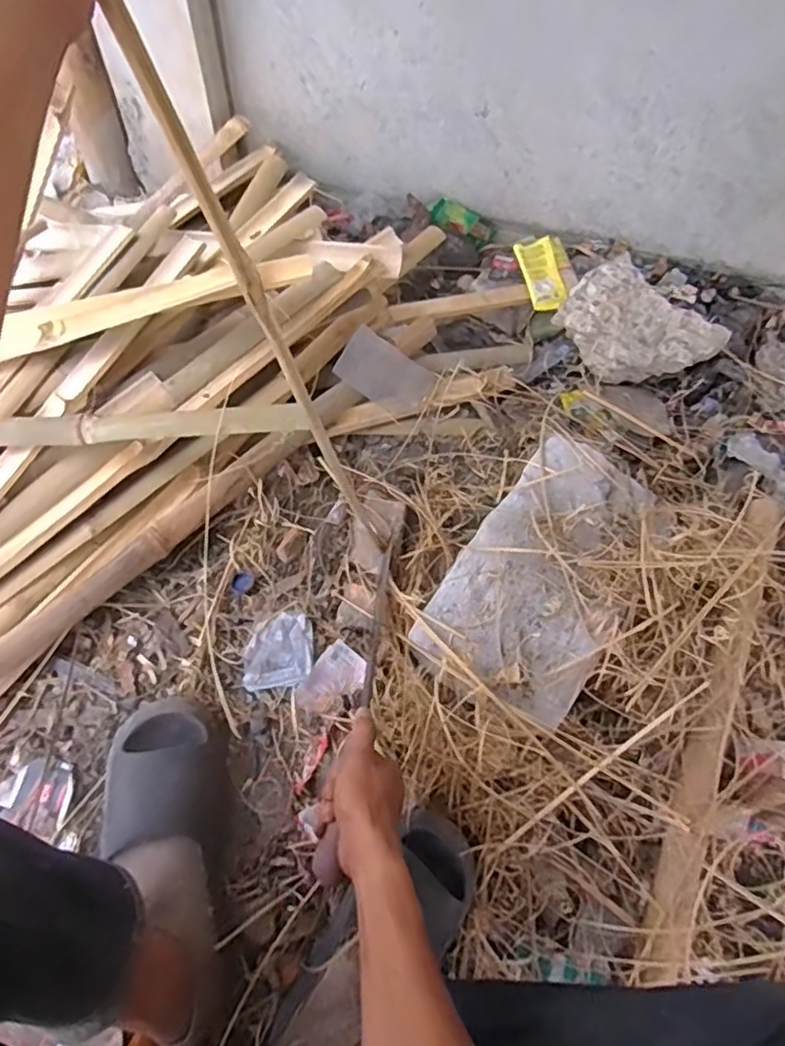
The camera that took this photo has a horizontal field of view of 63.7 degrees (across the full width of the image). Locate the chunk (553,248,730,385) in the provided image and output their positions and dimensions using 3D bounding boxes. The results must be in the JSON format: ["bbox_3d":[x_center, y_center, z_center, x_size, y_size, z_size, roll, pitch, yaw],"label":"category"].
[{"bbox_3d":[0.379,-0.298,0.991,0.162,0.105,0.210,-38,70,-20],"label":"chunk"}]

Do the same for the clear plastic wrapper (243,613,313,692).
[{"bbox_3d":[-0.140,0.156,0.773,0.084,0.026,0.082,-4,62,-5],"label":"clear plastic wrapper"}]

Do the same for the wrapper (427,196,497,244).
[{"bbox_3d":[0.122,-0.526,1.106,0.118,0.052,0.011,27,43,-10],"label":"wrapper"}]

